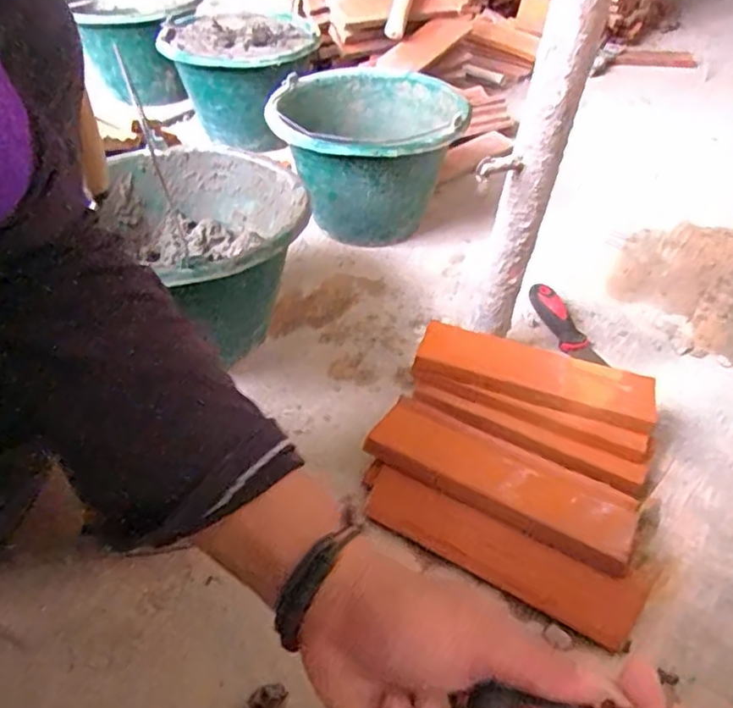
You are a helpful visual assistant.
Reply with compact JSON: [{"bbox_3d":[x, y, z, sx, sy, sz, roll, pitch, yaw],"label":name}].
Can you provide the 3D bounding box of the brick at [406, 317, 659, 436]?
[{"bbox_3d":[0.164,0.019,0.620,0.227,0.024,0.066,17,45,16],"label":"brick"}]

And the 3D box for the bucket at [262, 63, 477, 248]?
[{"bbox_3d":[0.003,-0.277,0.908,0.258,0.182,0.271,1,42,-1],"label":"bucket"}]

